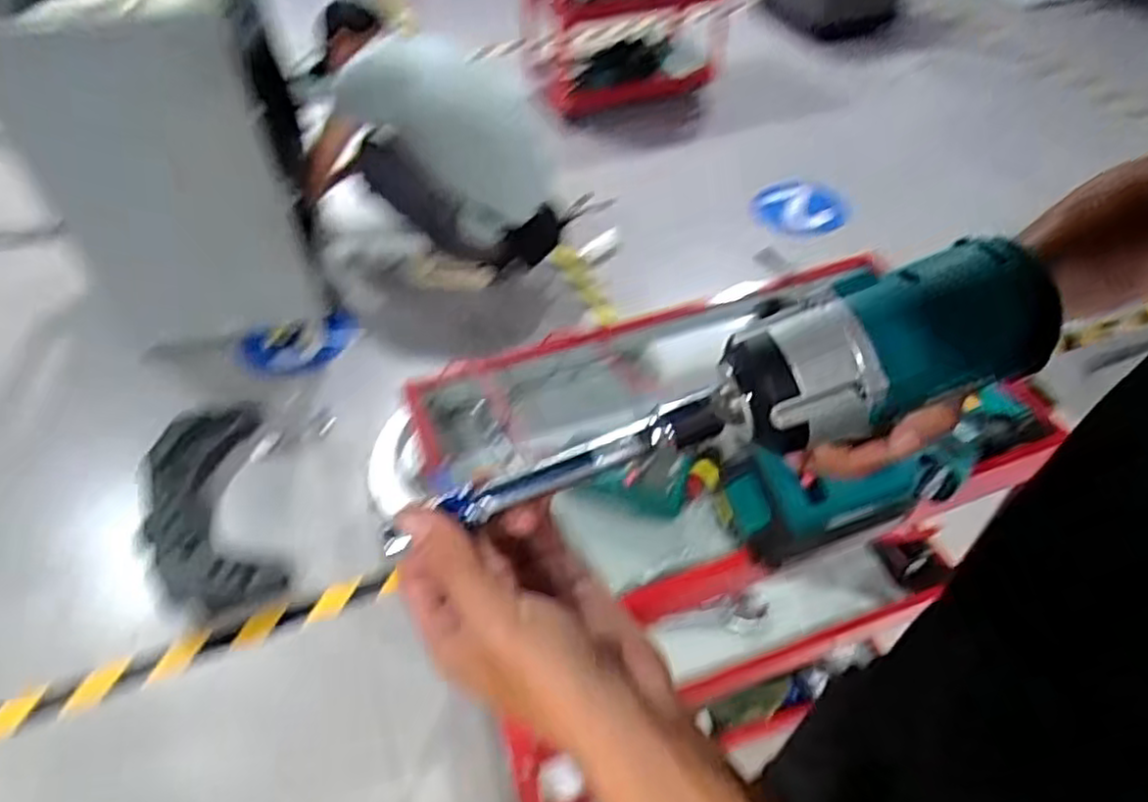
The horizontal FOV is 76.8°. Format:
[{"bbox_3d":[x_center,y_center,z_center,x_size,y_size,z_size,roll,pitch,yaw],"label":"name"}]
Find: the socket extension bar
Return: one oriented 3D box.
[{"bbox_3d":[-0.017,0.033,0.288,0.124,0.012,0.013,-21,50,-1],"label":"socket extension bar"}]

